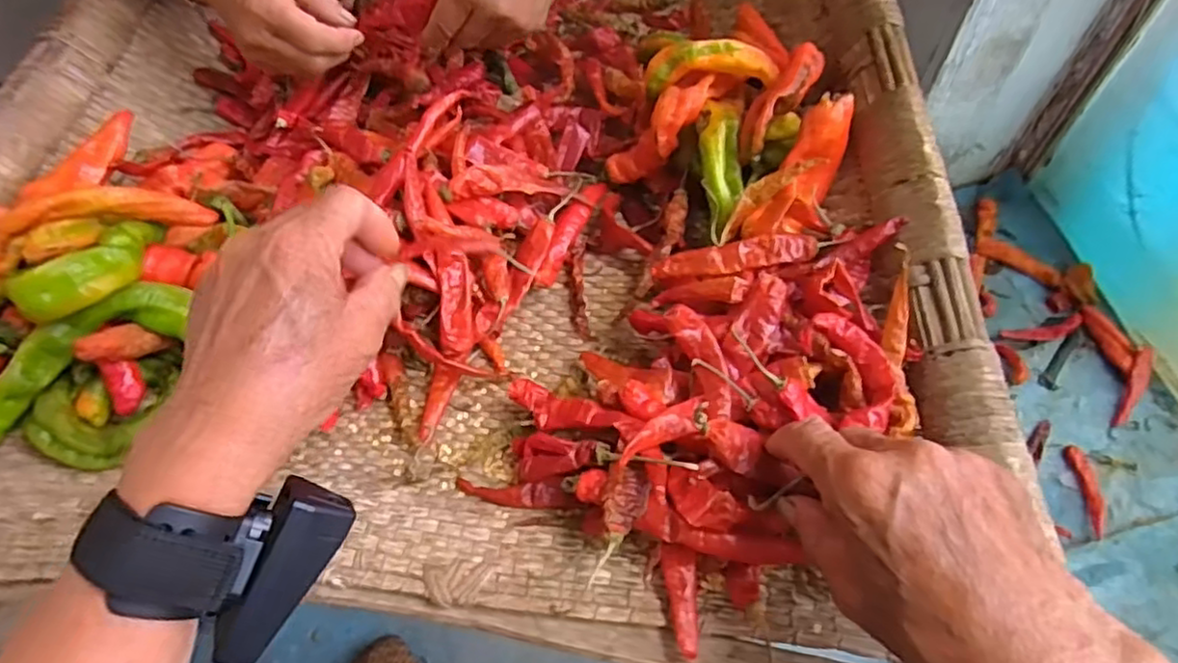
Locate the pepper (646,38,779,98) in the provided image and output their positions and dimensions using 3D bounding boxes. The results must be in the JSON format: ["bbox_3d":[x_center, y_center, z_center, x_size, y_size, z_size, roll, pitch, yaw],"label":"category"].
[{"bbox_3d":[0.079,-0.172,0.430,0.081,0.023,0.025,-7,58,1],"label":"pepper"}]

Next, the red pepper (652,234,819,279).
[{"bbox_3d":[0.083,-0.042,0.378,0.092,0.012,0.017,-7,58,1],"label":"red pepper"}]

